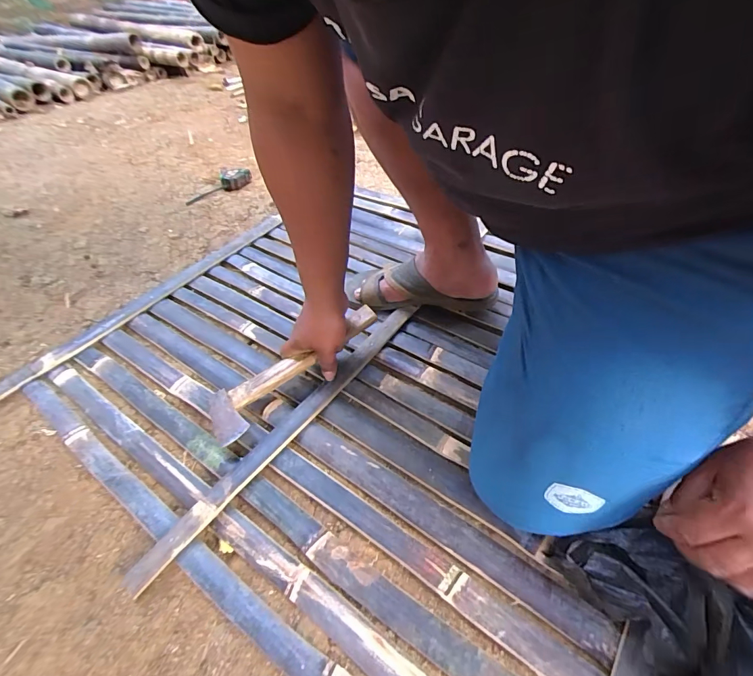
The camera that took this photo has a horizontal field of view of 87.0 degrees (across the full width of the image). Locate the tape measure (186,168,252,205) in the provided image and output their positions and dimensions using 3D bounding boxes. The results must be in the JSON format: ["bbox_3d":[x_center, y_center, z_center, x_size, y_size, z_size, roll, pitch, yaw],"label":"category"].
[{"bbox_3d":[-0.439,-0.427,1.100,0.193,0.040,0.084,-22,49,-16],"label":"tape measure"}]

